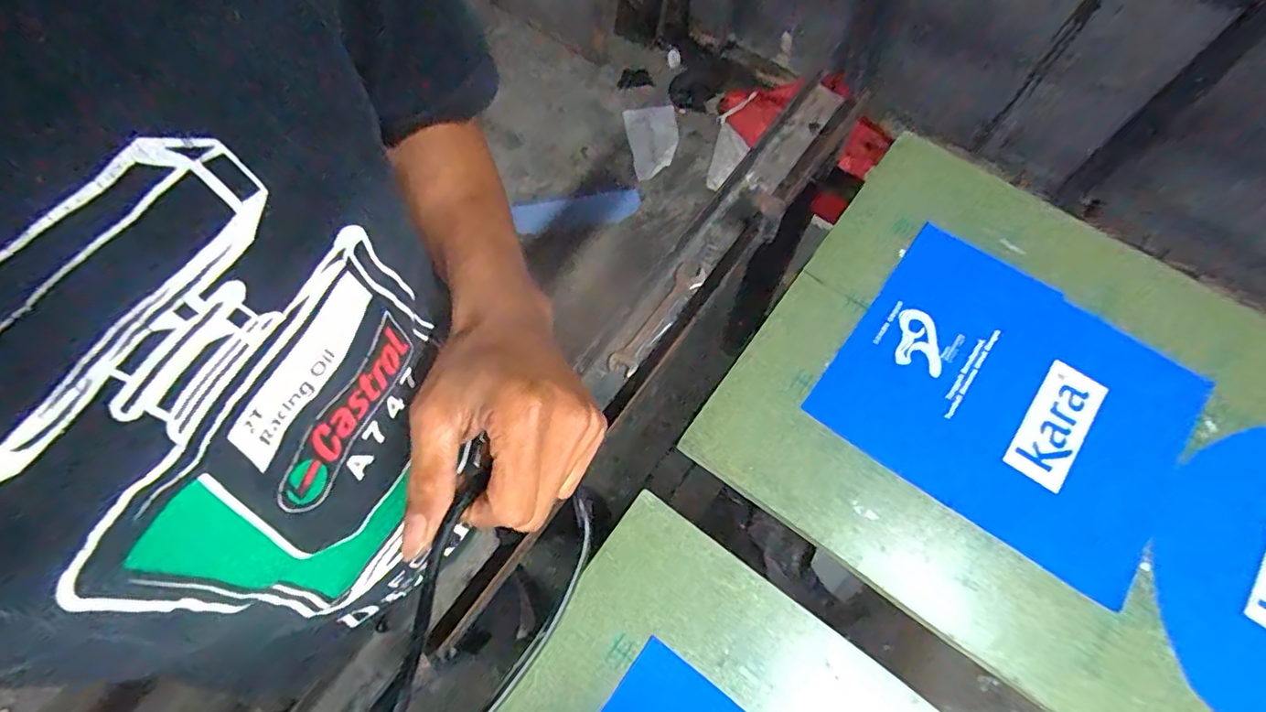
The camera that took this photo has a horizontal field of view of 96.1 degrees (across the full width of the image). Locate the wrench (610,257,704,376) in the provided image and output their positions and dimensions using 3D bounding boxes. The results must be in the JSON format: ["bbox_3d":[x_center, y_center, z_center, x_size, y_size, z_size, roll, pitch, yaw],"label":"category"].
[{"bbox_3d":[0.025,-0.039,0.573,0.029,0.012,0.140,33,74,12],"label":"wrench"}]

